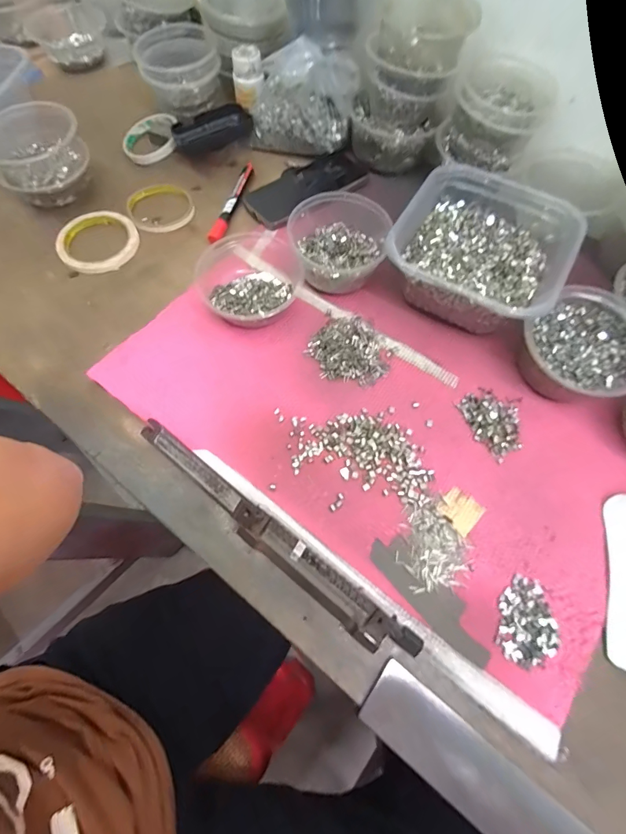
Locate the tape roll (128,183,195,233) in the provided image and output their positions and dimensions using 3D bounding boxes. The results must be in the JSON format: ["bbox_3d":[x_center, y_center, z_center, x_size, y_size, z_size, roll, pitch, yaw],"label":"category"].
[{"bbox_3d":[-0.205,-0.285,0.516,0.083,0.009,0.088,-27,70,-11],"label":"tape roll"}]

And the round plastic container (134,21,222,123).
[{"bbox_3d":[-0.194,-0.511,0.573,0.115,0.069,0.120,-15,68,-6],"label":"round plastic container"}]

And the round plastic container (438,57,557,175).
[{"bbox_3d":[0.218,-0.360,0.459,0.107,0.075,0.105,0,67,0],"label":"round plastic container"}]

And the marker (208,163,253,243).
[{"bbox_3d":[-0.110,-0.289,0.515,0.018,0.020,0.146,15,68,6],"label":"marker"}]

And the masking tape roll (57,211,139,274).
[{"bbox_3d":[-0.274,-0.225,0.488,0.095,0.012,0.098,0,67,0],"label":"masking tape roll"}]

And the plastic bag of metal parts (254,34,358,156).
[{"bbox_3d":[-0.015,-0.427,0.517,0.145,0.115,0.070,14,68,6],"label":"plastic bag of metal parts"}]

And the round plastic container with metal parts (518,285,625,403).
[{"bbox_3d":[0.270,-0.068,0.389,0.104,0.056,0.116,38,72,15],"label":"round plastic container with metal parts"}]

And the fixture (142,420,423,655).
[{"bbox_3d":[-0.046,0.102,0.342,0.309,0.021,0.031,36,72,14],"label":"fixture"}]

